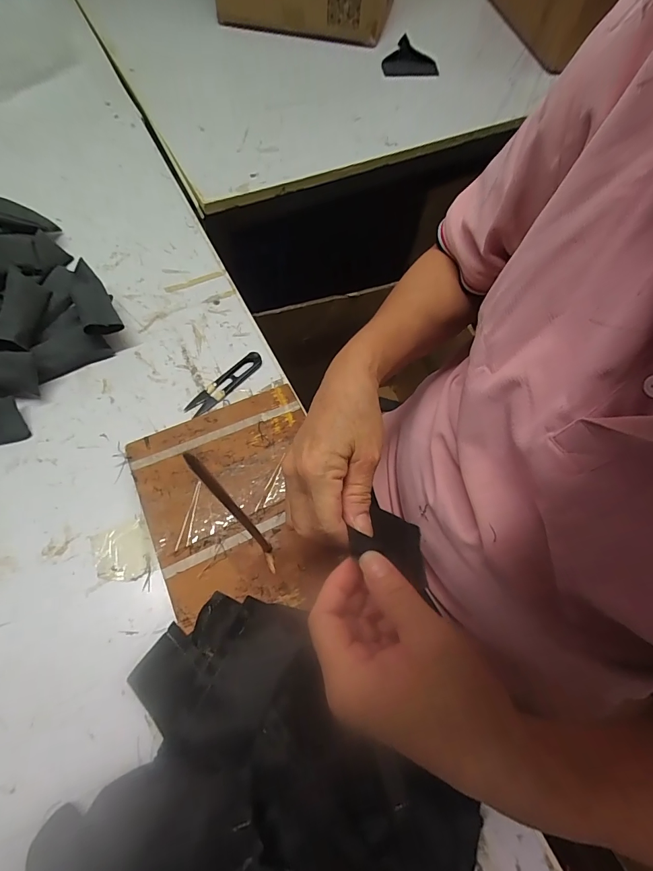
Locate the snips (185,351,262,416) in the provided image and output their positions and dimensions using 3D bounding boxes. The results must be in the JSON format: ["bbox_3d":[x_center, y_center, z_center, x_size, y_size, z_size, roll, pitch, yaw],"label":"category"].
[{"bbox_3d":[-0.112,-0.058,0.420,0.021,0.005,0.100,41,69,15],"label":"snips"}]

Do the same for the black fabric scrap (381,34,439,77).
[{"bbox_3d":[0.158,-0.701,0.705,0.100,0.041,0.059,5,64,-1],"label":"black fabric scrap"}]

